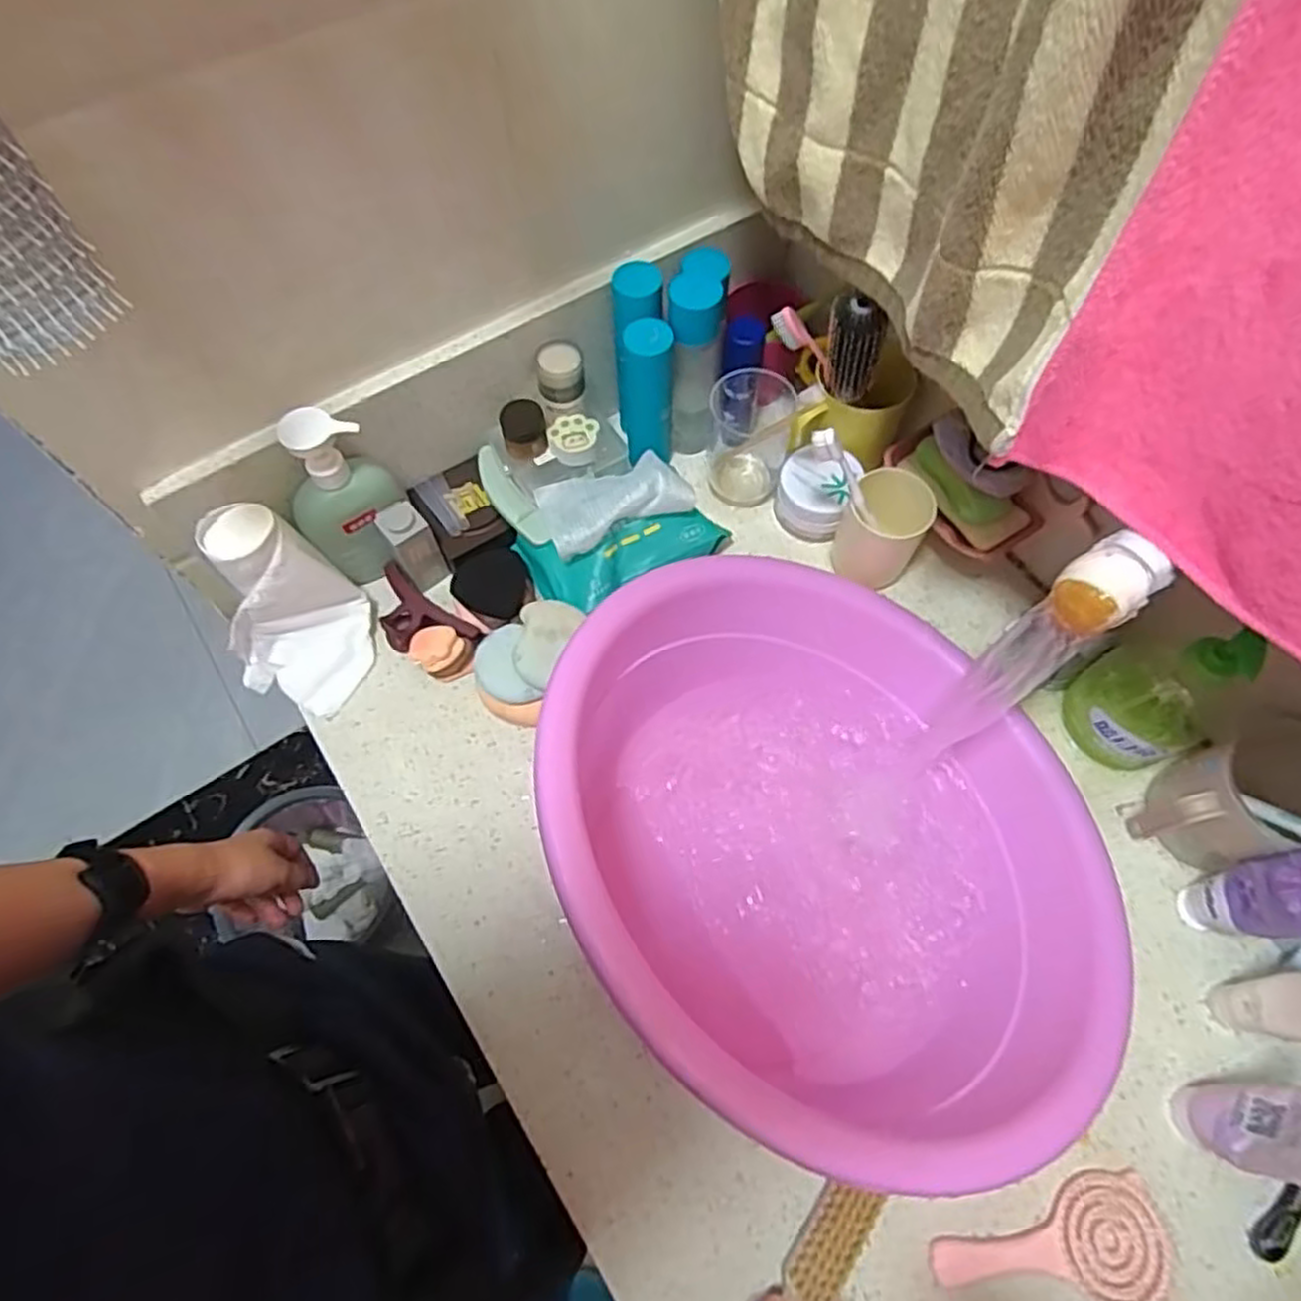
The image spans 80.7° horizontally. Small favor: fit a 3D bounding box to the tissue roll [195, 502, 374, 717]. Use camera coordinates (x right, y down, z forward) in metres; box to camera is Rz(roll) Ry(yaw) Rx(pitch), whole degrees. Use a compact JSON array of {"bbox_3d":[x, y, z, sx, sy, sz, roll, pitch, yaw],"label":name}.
[{"bbox_3d":[-0.284,-0.028,0.600,0.094,0.130,0.114,4,65,2],"label":"tissue roll"}]

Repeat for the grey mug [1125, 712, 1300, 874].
[{"bbox_3d":[0.410,0.110,0.545,0.117,0.104,0.075,-19,67,-8],"label":"grey mug"}]

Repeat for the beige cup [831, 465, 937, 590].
[{"bbox_3d":[0.193,-0.099,0.644,0.066,0.099,0.056,27,68,12],"label":"beige cup"}]

